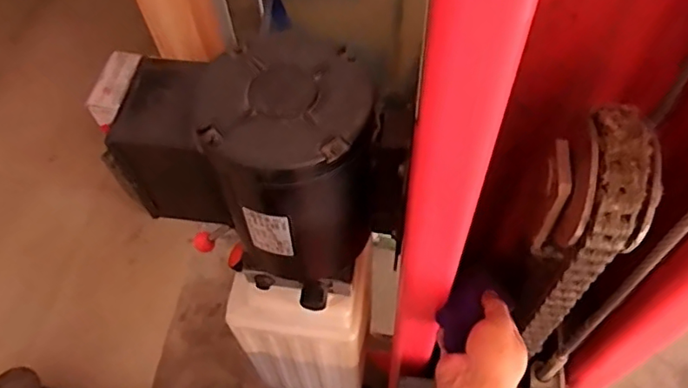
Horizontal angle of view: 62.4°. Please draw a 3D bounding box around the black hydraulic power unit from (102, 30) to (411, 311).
[{"bbox_3d":[-0.075,-0.021,0.591,0.238,0.256,0.150,17,60,13],"label":"black hydraulic power unit"}]

